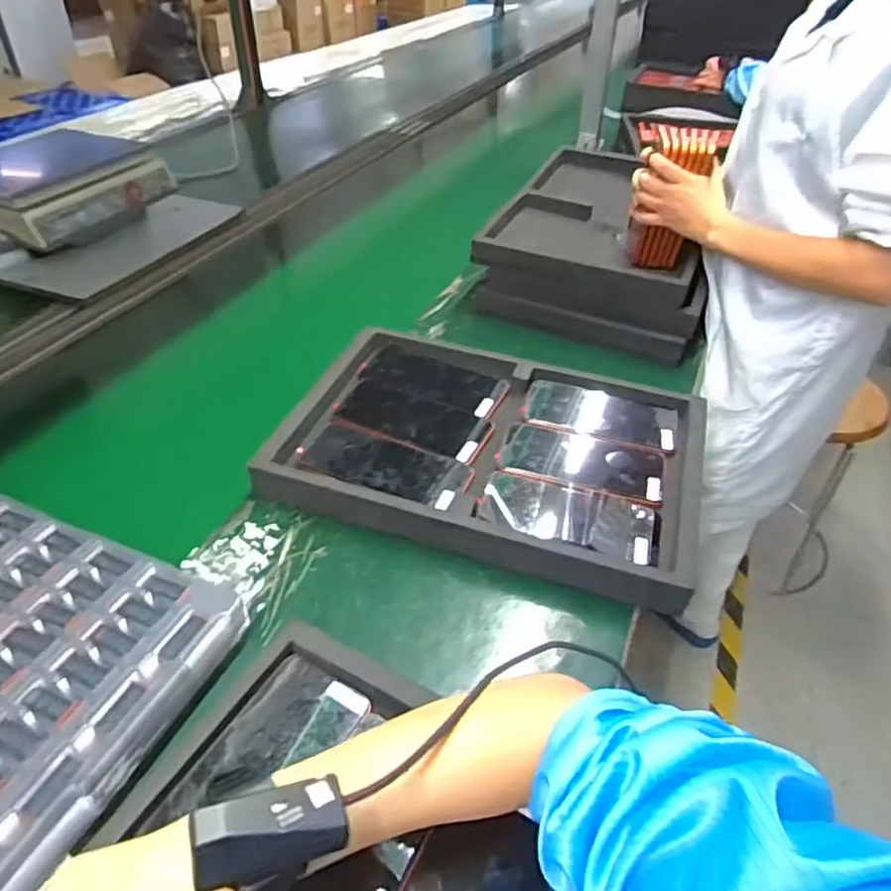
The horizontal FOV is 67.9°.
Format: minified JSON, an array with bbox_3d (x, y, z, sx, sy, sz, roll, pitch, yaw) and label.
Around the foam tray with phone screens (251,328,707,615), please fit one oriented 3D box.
[{"bbox_3d":[0.055,-0.002,0.709,0.423,0.038,0.300,14,41,15],"label":"foam tray with phone screens"}]

